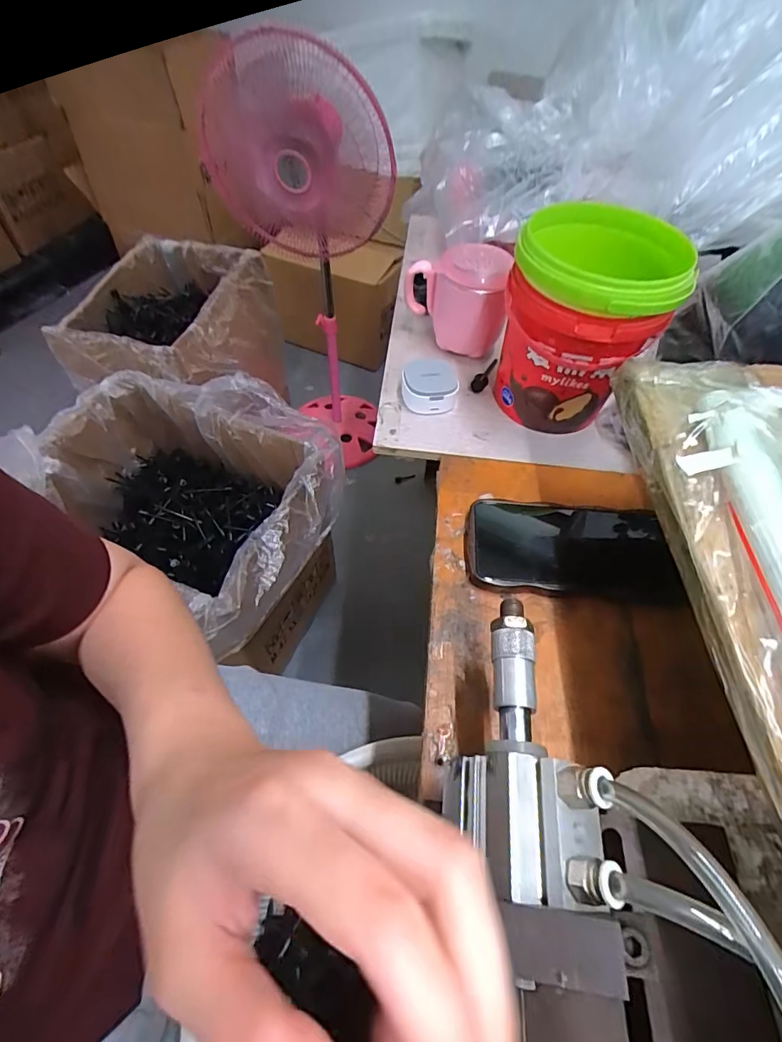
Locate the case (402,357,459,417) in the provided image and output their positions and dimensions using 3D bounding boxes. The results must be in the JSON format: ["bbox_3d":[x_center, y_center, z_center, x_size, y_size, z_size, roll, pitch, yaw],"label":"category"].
[{"bbox_3d":[0.038,-0.136,0.464,0.053,0.029,0.054,4,55,0],"label":"case"}]

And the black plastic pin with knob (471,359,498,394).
[{"bbox_3d":[0.101,-0.157,0.493,0.014,0.016,0.061,22,57,12],"label":"black plastic pin with knob"}]

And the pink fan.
[{"bbox_3d":[-0.176,-0.590,1.130,0.325,0.866,0.413,-7,56,-7],"label":"pink fan"}]

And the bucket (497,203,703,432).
[{"bbox_3d":[0.164,-0.171,0.416,0.123,0.154,0.129,1,55,-2],"label":"bucket"}]

